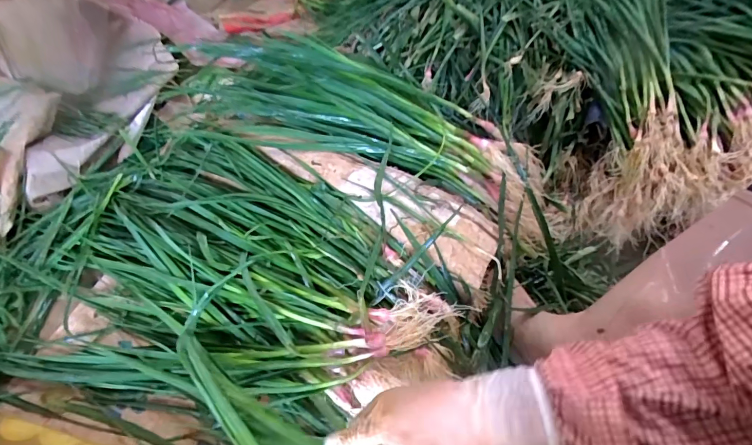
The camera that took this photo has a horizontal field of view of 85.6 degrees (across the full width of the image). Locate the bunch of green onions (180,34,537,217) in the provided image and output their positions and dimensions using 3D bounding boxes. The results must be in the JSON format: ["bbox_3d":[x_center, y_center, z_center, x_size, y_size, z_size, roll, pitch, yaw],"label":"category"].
[{"bbox_3d":[-0.042,-0.182,0.675,0.596,0.122,0.205,12,50,10],"label":"bunch of green onions"}]

